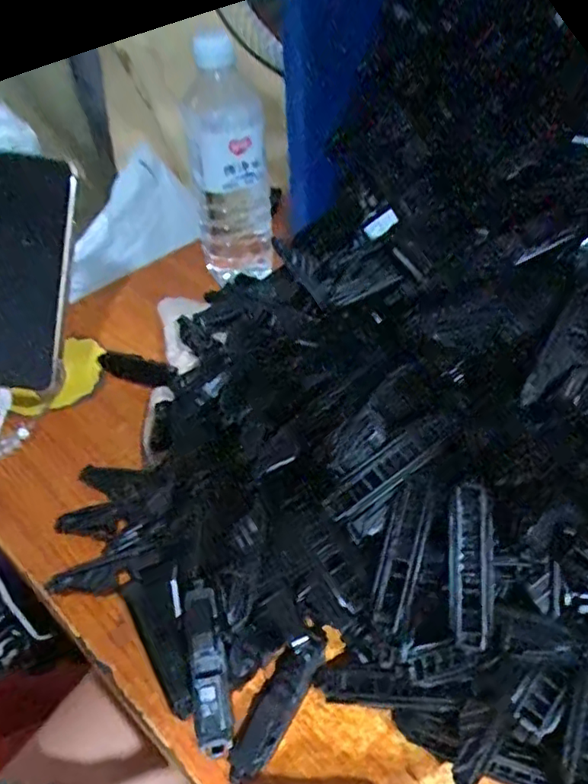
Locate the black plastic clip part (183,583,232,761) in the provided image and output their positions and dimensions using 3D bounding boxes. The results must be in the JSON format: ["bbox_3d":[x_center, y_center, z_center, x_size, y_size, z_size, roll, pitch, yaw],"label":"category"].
[{"bbox_3d":[-0.045,0.139,0.306,0.019,0.016,0.081,-9,59,-7],"label":"black plastic clip part"}]

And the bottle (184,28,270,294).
[{"bbox_3d":[-0.058,-0.199,0.543,0.065,0.200,0.067,-7,44,-5],"label":"bottle"}]

